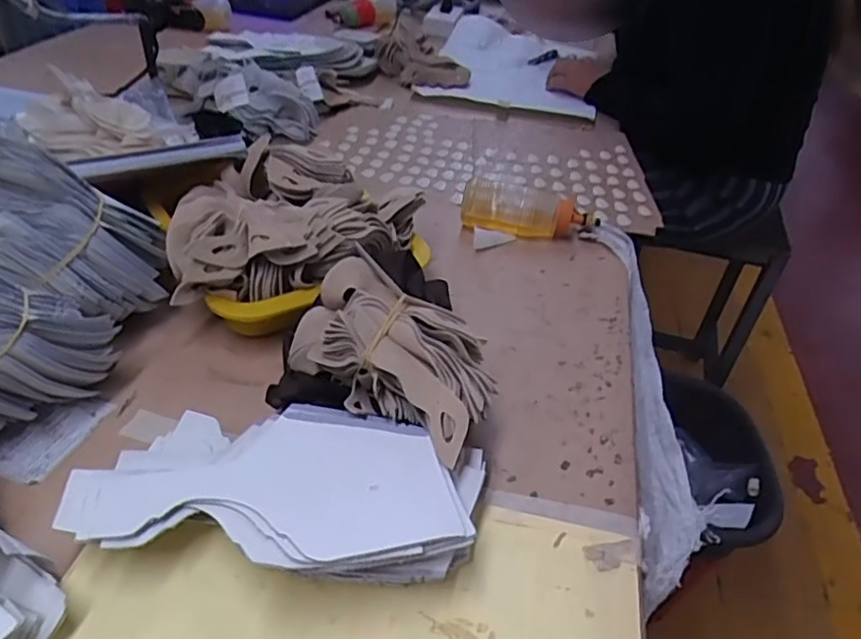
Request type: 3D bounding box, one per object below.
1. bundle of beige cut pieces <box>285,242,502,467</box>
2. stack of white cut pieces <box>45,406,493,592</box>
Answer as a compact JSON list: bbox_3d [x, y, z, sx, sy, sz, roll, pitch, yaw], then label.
[{"bbox_3d":[-0.021,0.019,0.420,0.152,0.058,0.090,29,45,26],"label":"bundle of beige cut pieces"},{"bbox_3d":[-0.084,0.103,0.364,0.217,0.049,0.106,9,39,5],"label":"stack of white cut pieces"}]

